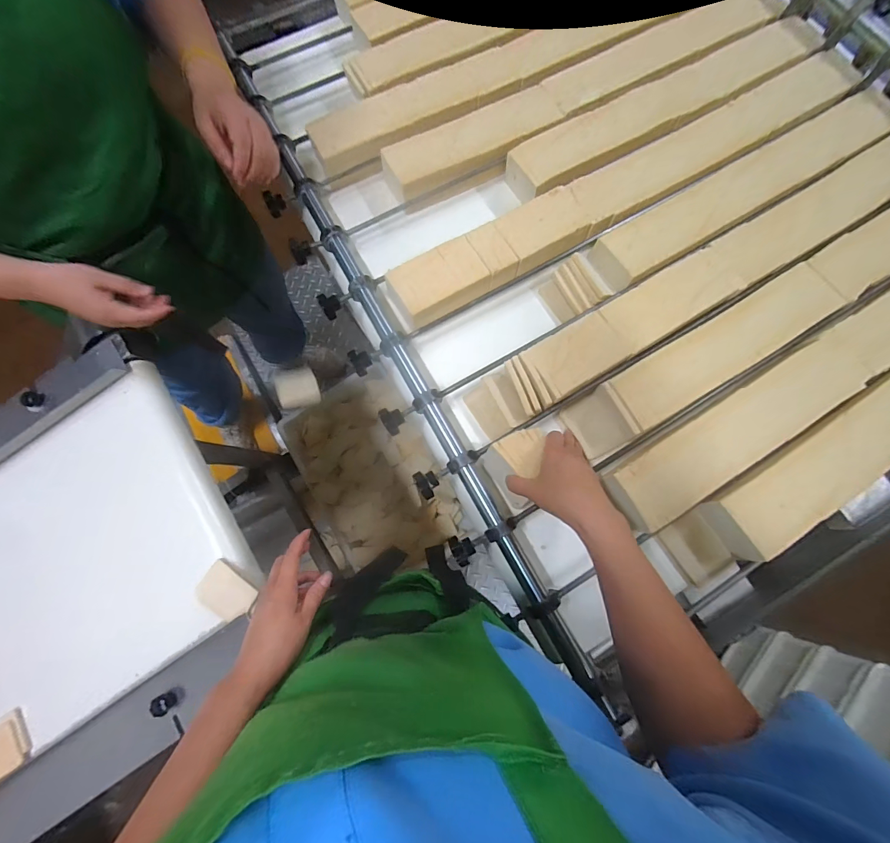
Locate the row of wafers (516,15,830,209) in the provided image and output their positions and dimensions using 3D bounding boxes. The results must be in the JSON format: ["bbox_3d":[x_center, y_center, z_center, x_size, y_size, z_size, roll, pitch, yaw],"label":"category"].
[{"bbox_3d":[0.329,-0.478,0.622,0.529,0.064,0.097,-29,76,-8],"label":"row of wafers"}]

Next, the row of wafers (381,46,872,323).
[{"bbox_3d":[0.269,-0.346,0.580,0.776,0.046,0.094,-29,77,-8],"label":"row of wafers"}]

